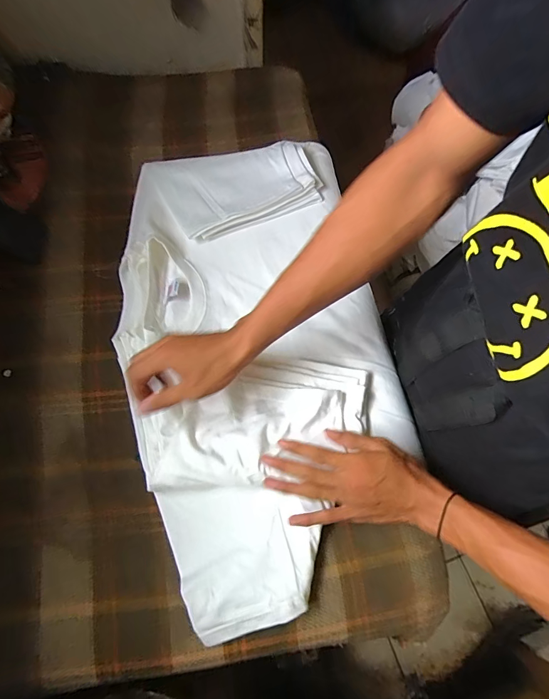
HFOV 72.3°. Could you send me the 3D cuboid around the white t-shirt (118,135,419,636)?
[{"bbox_3d":[-0.030,-0.036,0.566,0.400,0.052,0.728,-5,66,-1],"label":"white t-shirt"}]

